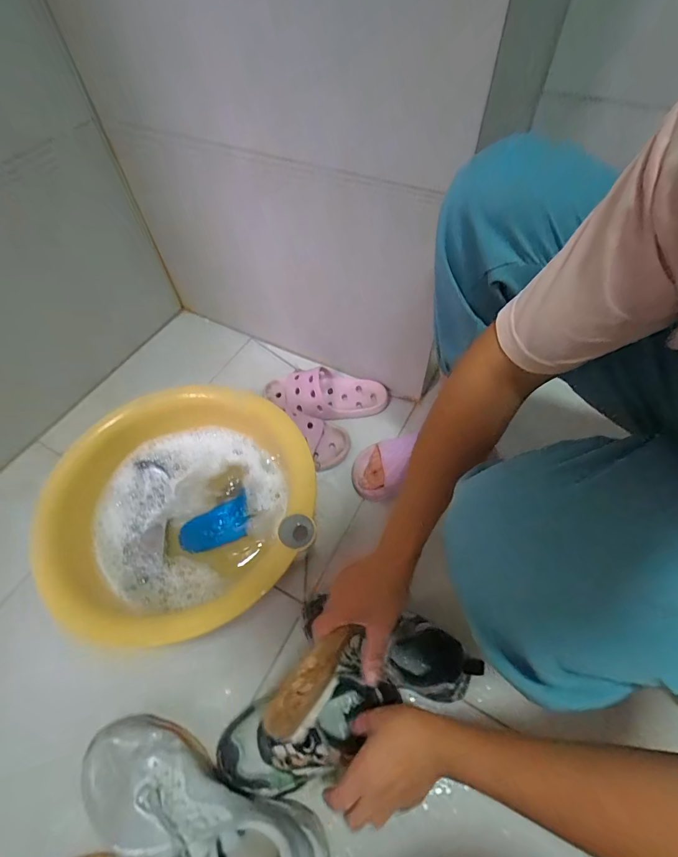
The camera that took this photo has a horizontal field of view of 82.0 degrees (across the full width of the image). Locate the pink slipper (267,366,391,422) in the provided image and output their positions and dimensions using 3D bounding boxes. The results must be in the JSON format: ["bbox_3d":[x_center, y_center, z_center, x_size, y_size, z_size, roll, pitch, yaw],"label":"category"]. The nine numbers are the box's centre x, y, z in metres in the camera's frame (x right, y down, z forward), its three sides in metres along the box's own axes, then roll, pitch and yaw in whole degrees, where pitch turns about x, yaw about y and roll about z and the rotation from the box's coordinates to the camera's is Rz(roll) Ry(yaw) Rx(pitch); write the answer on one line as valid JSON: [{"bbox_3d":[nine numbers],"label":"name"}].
[{"bbox_3d":[-0.024,-0.070,0.780,0.238,0.058,0.122,-7,55,-3],"label":"pink slipper"}]

